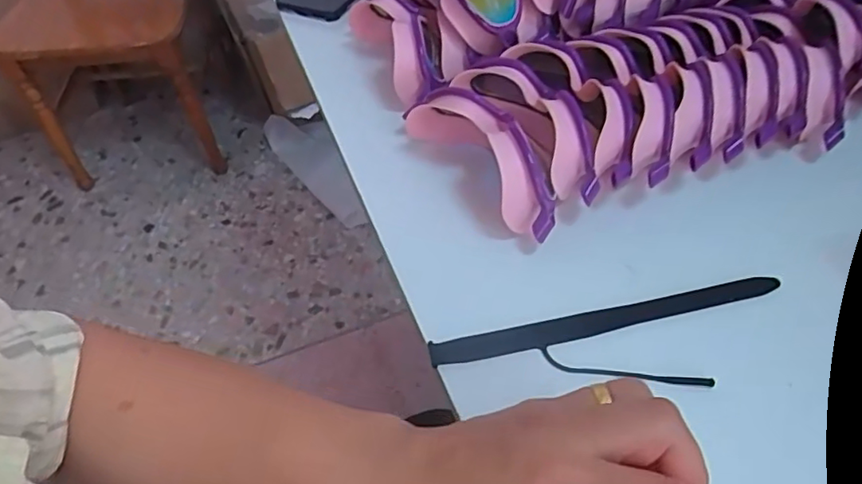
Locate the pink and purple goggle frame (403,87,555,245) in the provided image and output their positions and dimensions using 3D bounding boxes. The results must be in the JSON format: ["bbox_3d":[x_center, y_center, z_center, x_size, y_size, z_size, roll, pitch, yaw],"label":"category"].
[{"bbox_3d":[0.040,-0.064,0.412,0.048,0.054,0.149,-30,55,-20],"label":"pink and purple goggle frame"}]

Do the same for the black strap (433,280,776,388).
[{"bbox_3d":[0.106,0.064,0.346,0.208,0.004,0.053,-11,59,-3],"label":"black strap"}]

